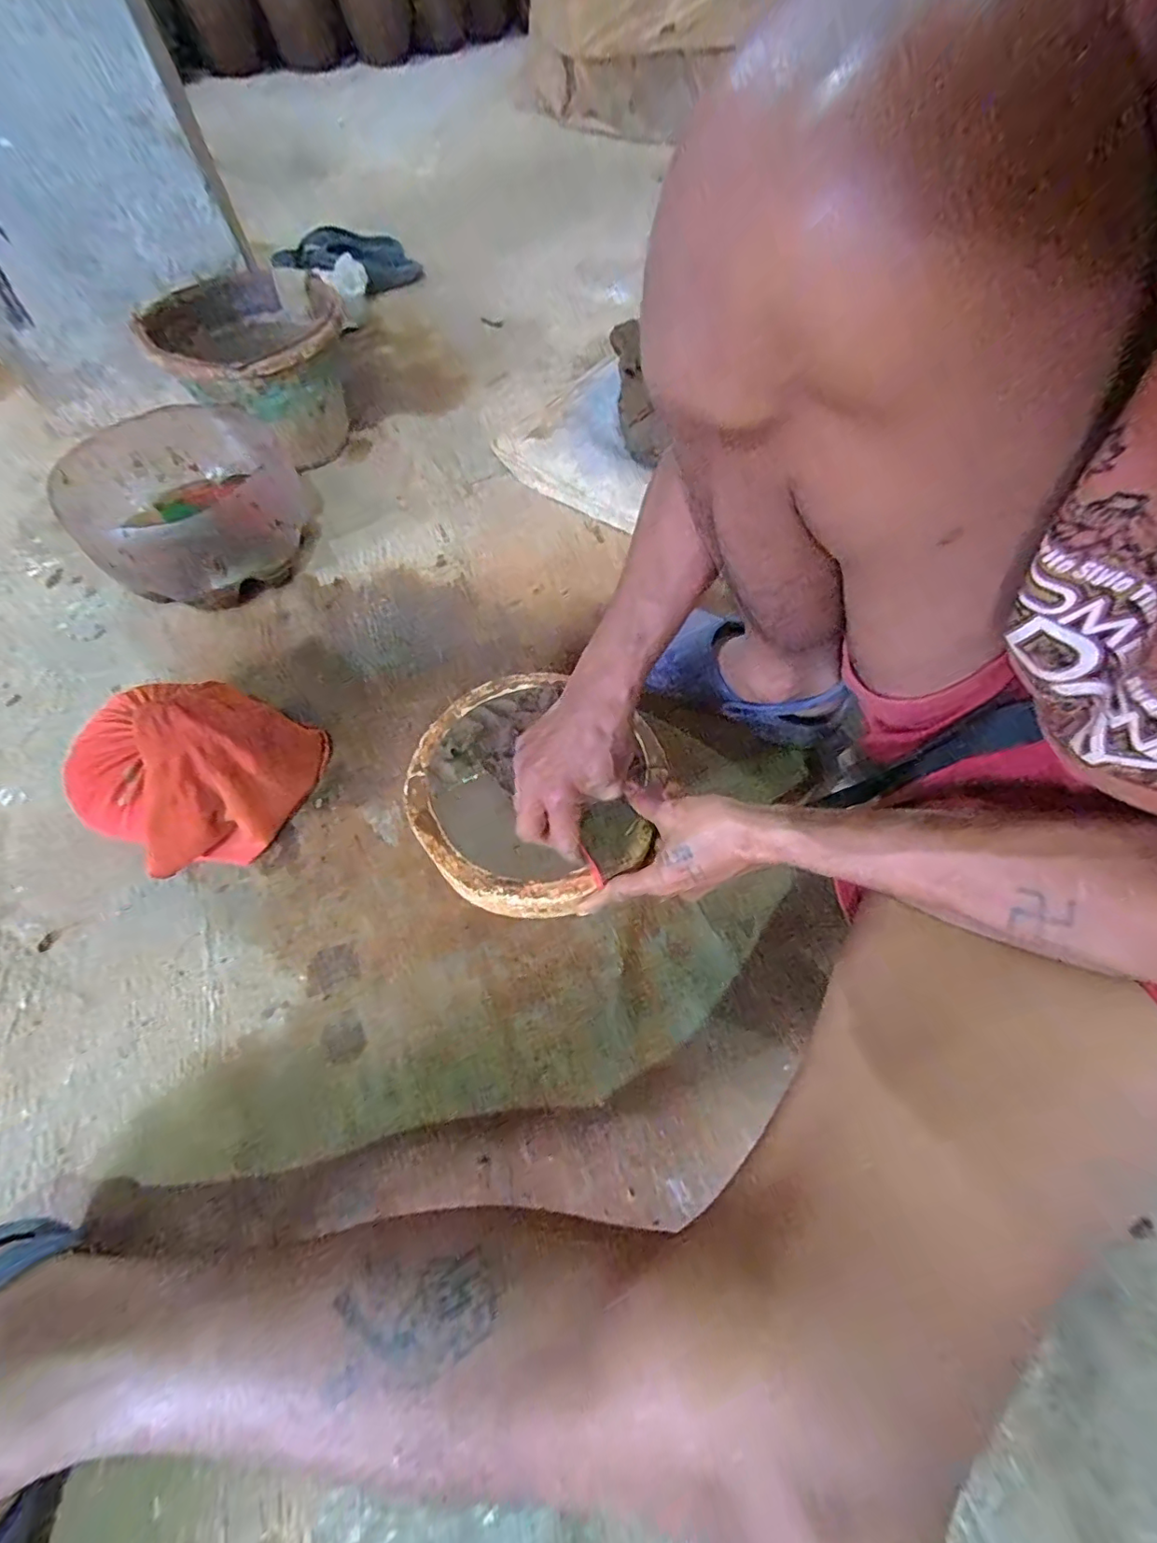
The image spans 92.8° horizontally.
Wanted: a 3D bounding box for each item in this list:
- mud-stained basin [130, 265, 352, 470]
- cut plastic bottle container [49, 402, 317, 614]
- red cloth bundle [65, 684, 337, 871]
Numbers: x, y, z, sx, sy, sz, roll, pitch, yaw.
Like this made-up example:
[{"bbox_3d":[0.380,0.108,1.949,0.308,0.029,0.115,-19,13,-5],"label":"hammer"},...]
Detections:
[{"bbox_3d":[-0.443,-0.555,0.782,0.245,0.156,0.247,0,61,-1],"label":"mud-stained basin"},{"bbox_3d":[-0.466,-0.321,0.681,0.267,0.121,0.242,-31,66,-17],"label":"cut plastic bottle container"},{"bbox_3d":[-0.366,-0.016,0.519,0.202,0.109,0.185,30,65,15],"label":"red cloth bundle"}]

